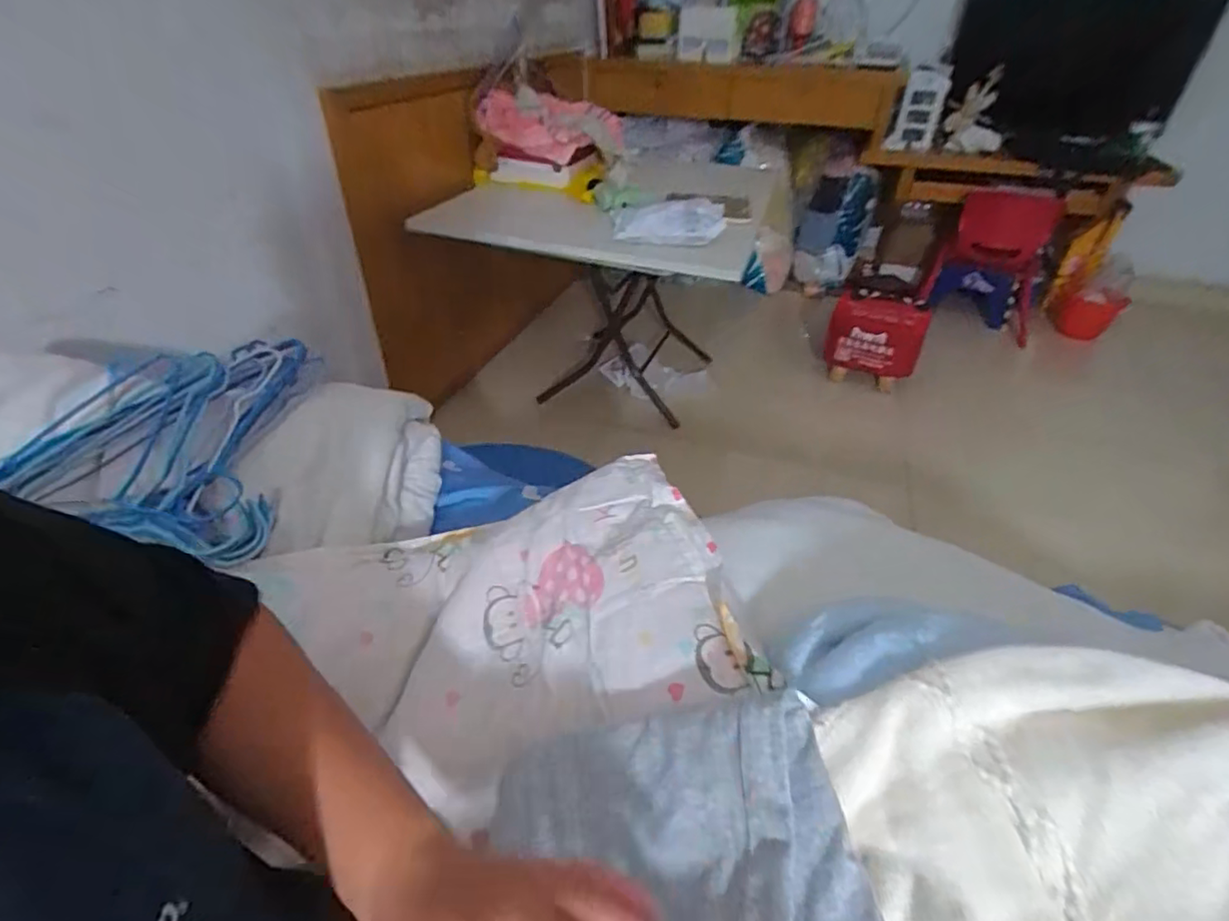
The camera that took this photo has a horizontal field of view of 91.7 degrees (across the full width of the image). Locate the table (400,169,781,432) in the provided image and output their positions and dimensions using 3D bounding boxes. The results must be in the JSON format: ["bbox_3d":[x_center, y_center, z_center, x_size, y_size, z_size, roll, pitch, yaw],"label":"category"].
[{"bbox_3d":[-0.030,-0.443,1.652,0.759,0.608,0.682,11,39,12],"label":"table"}]

